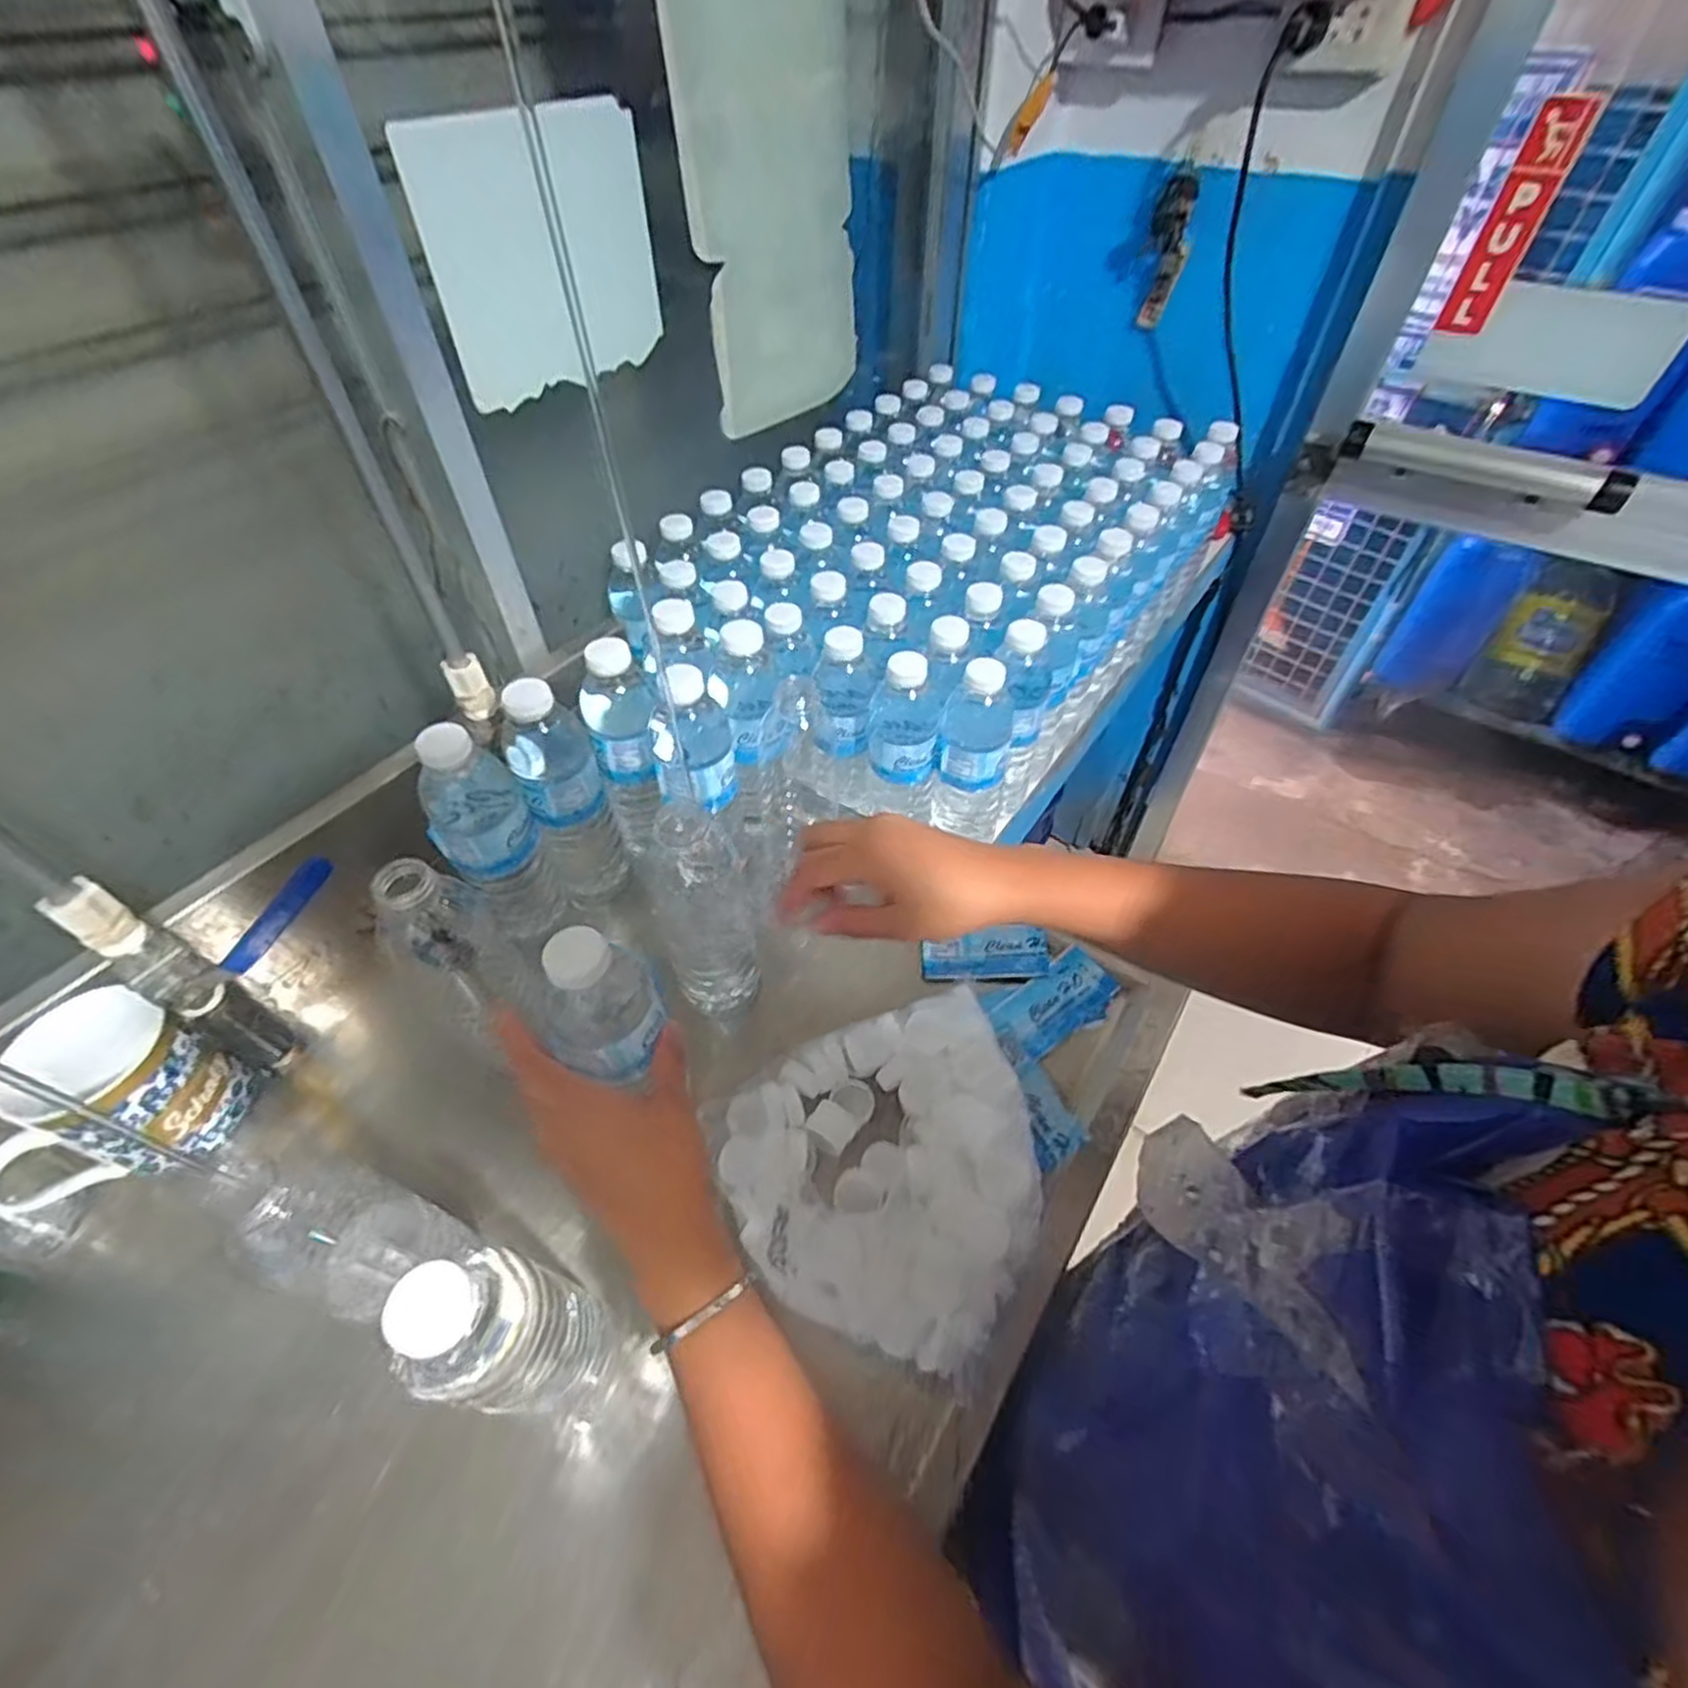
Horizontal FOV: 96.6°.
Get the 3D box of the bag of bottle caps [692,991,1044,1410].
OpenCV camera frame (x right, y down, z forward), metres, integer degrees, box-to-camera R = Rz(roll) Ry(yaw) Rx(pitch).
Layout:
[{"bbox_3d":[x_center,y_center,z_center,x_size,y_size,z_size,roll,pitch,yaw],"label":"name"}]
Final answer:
[{"bbox_3d":[0.037,0.206,0.470,0.204,0.046,0.204,-20,52,-16],"label":"bag of bottle caps"}]

